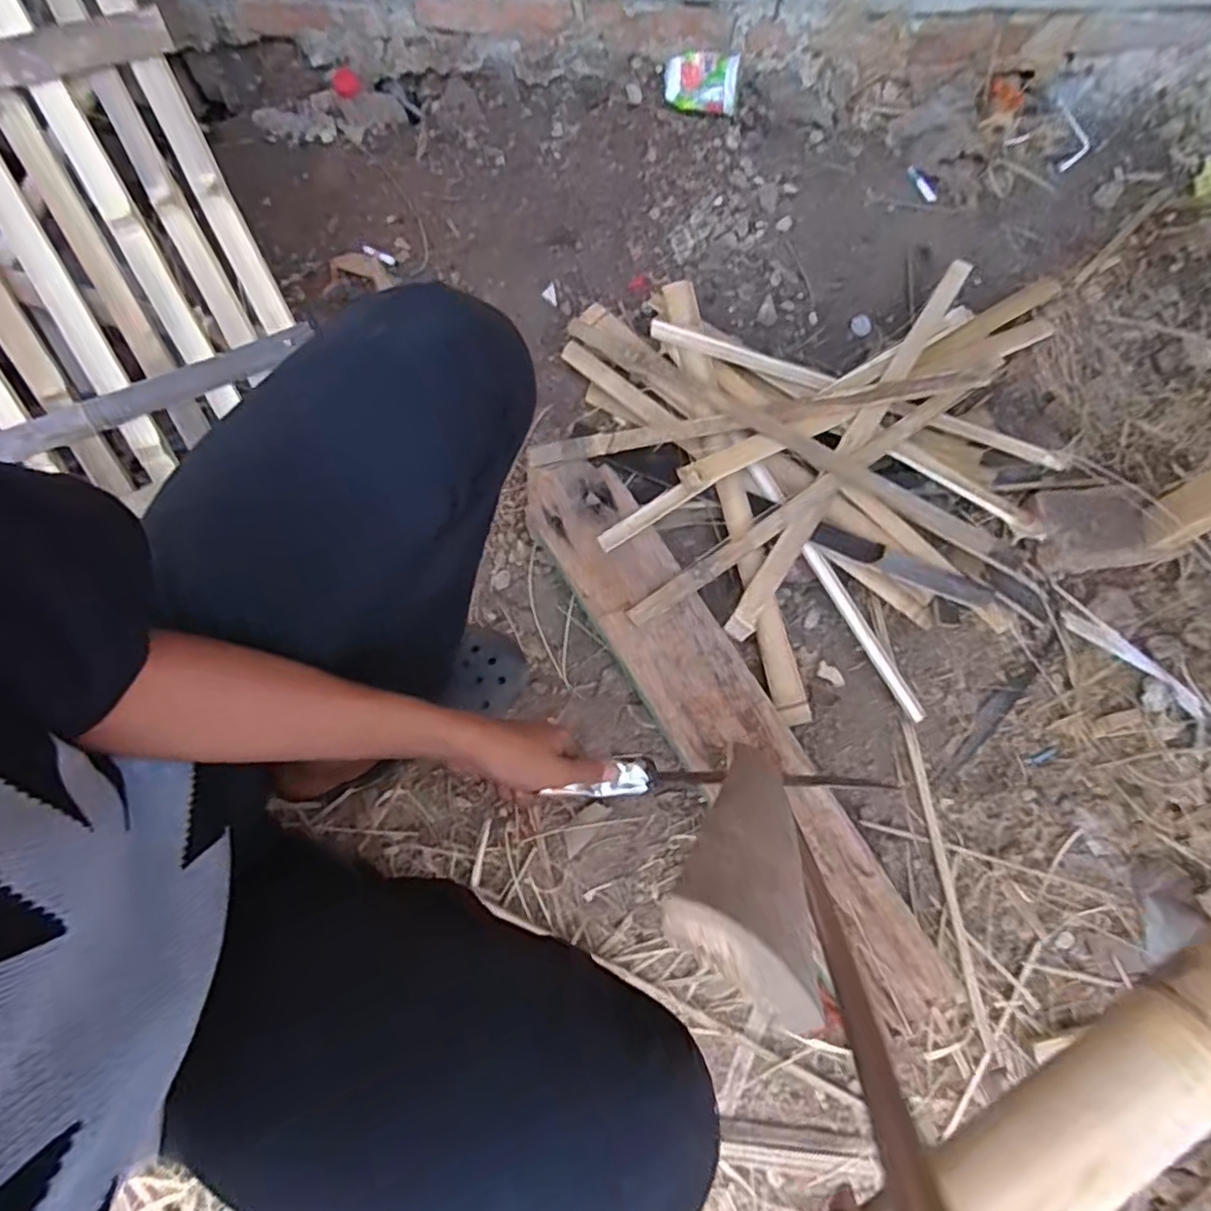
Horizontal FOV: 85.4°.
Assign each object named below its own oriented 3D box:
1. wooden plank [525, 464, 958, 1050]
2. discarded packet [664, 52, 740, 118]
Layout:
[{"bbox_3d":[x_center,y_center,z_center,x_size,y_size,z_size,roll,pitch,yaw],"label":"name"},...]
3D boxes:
[{"bbox_3d":[0.125,0.132,0.698,0.114,0.033,0.668,-31,81,-8],"label":"wooden plank"},{"bbox_3d":[0.127,-0.689,0.864,0.102,0.063,0.055,19,78,2],"label":"discarded packet"}]

